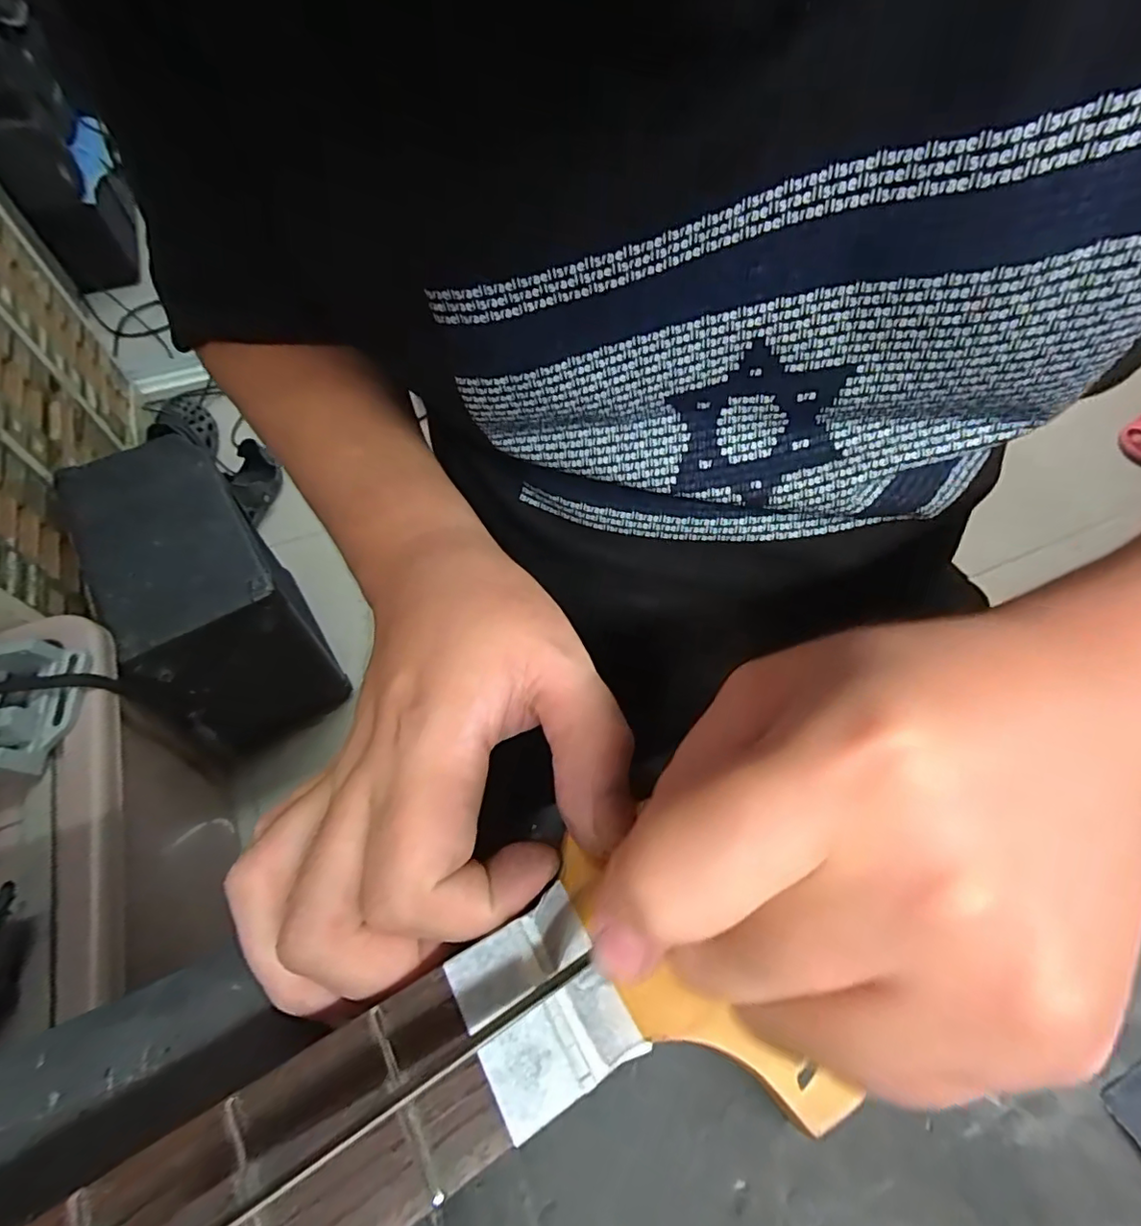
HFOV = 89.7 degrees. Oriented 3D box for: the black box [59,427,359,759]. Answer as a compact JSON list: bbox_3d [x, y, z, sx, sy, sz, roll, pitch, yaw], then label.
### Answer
[{"bbox_3d":[-0.557,-0.027,0.899,0.207,0.329,0.406,-31,66,-17],"label":"black box"}]

